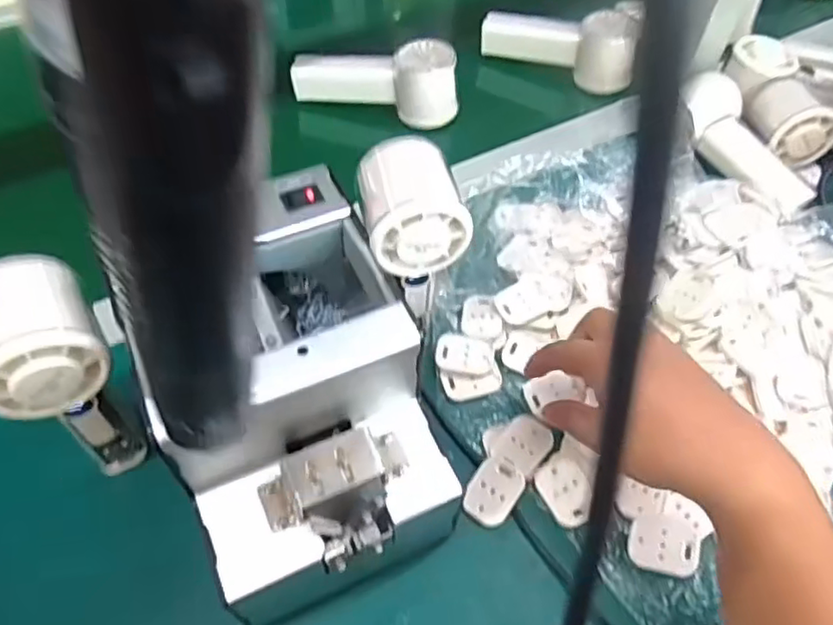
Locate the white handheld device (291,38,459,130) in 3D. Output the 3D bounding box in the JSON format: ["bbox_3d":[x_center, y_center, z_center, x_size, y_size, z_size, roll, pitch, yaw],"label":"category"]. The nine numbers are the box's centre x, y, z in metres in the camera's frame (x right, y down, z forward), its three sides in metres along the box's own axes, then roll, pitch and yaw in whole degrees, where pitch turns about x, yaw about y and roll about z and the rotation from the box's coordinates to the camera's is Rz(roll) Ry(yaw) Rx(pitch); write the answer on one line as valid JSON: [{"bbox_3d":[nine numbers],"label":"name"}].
[{"bbox_3d":[-0.039,-0.208,0.590,0.151,0.056,0.045,3,54,0],"label":"white handheld device"}]

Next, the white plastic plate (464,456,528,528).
[{"bbox_3d":[0.049,0.110,0.407,0.029,0.008,0.042,31,59,19],"label":"white plastic plate"}]

